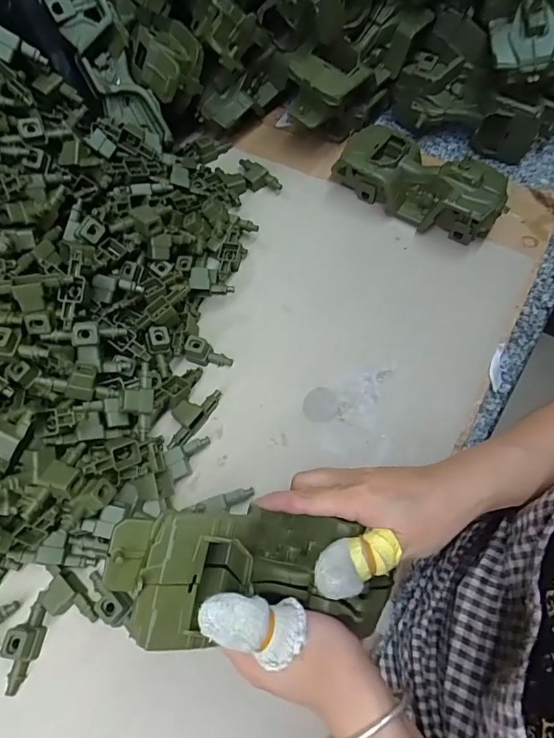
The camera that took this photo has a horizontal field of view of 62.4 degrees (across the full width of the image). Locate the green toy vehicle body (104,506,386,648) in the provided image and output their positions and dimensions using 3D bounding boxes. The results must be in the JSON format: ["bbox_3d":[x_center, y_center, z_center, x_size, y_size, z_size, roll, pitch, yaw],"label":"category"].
[{"bbox_3d":[-0.019,0.126,0.284,0.158,0.056,0.073,8,63,-19],"label":"green toy vehicle body"}]

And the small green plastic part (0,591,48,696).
[{"bbox_3d":[-0.190,0.205,0.342,0.020,0.020,0.066,9,65,7],"label":"small green plastic part"}]

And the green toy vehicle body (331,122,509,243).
[{"bbox_3d":[0.150,-0.197,0.495,0.180,0.075,0.063,29,69,15],"label":"green toy vehicle body"}]

